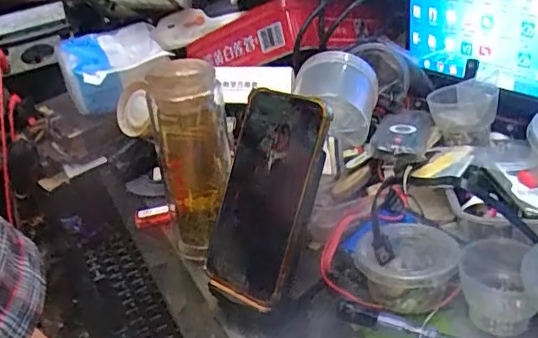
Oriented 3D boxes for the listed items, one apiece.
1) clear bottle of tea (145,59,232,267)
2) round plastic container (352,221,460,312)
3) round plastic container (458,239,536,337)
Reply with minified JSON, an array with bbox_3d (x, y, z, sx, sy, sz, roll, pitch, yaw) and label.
[{"bbox_3d":[-0.066,-0.007,0.515,0.063,0.172,0.057,-9,27,-5],"label":"clear bottle of tea"},{"bbox_3d":[0.109,0.079,0.458,0.078,0.050,0.076,-5,27,3],"label":"round plastic container"},{"bbox_3d":[0.170,0.088,0.430,0.055,0.046,0.057,-5,27,3],"label":"round plastic container"}]

